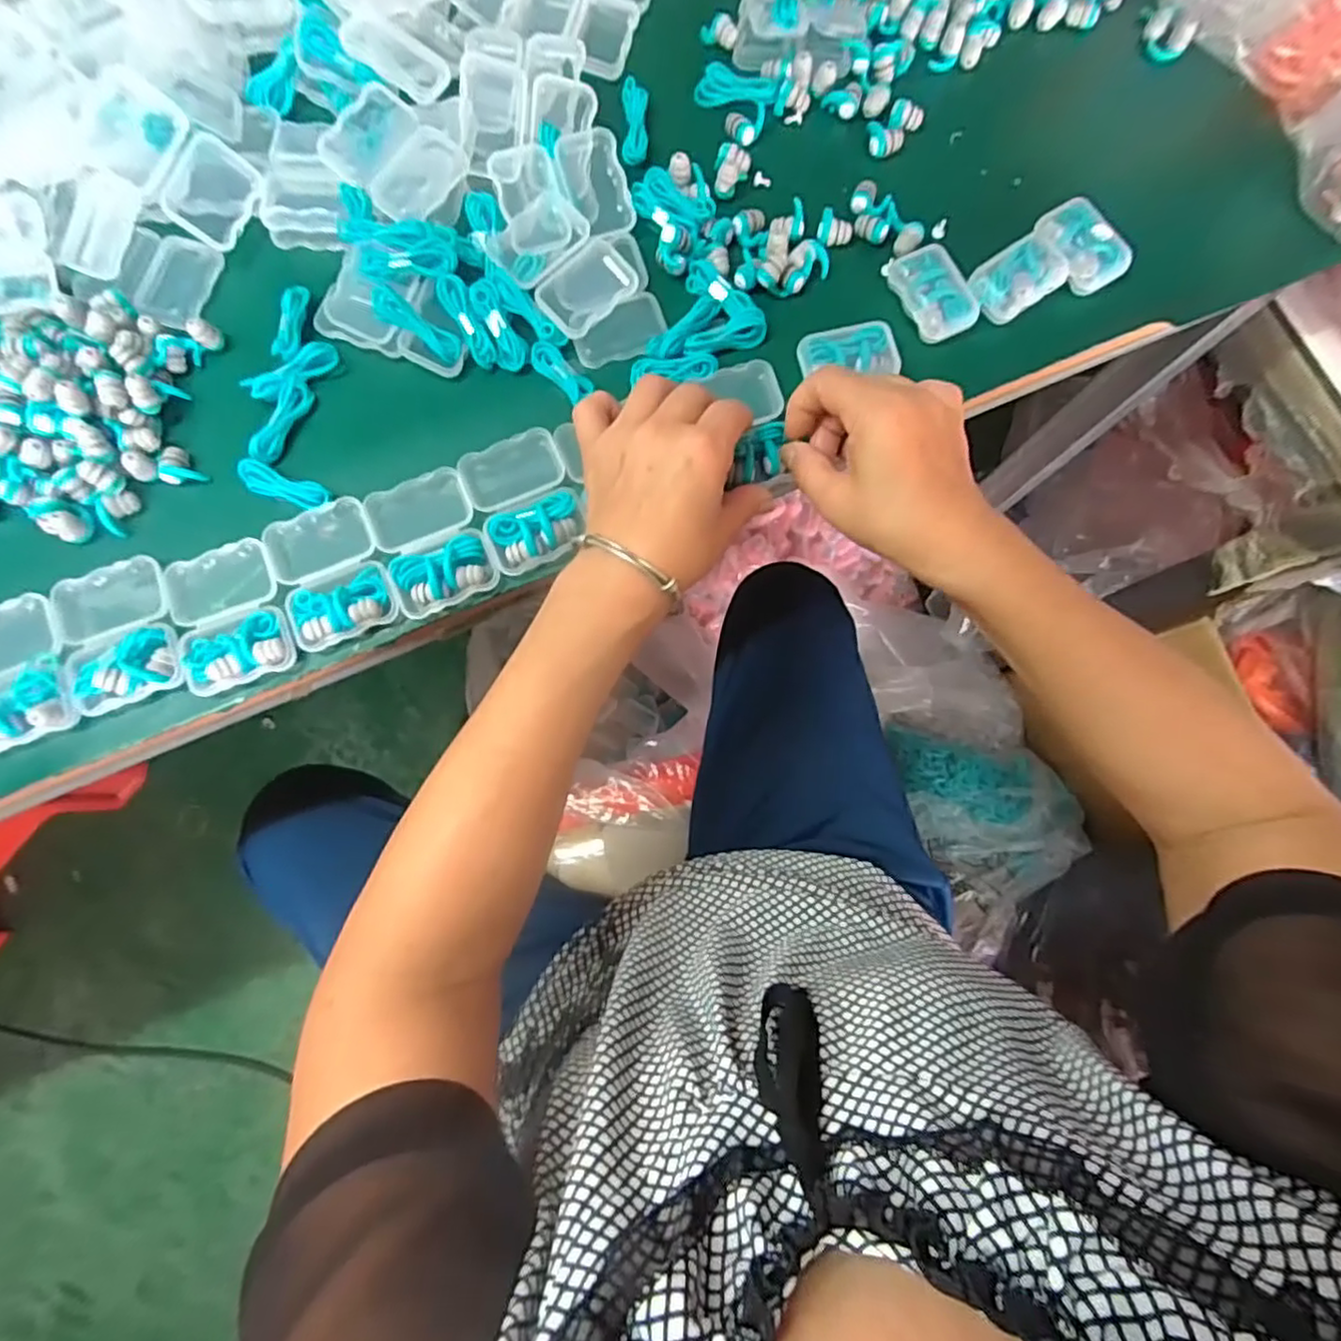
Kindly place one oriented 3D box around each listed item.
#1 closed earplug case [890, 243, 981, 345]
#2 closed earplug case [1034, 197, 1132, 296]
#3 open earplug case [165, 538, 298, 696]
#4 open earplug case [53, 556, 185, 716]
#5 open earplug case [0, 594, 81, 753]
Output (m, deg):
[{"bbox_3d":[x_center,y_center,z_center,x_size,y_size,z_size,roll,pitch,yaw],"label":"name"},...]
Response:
[{"bbox_3d":[0.158,-0.225,0.391,0.035,0.013,0.056,-22,81,-5],"label":"closed earplug case"},{"bbox_3d":[0.251,-0.259,0.397,0.037,0.018,0.056,-30,82,-6],"label":"closed earplug case"},{"bbox_3d":[-0.235,-0.030,0.348,0.056,0.022,0.074,-21,81,-5],"label":"open earplug case"},{"bbox_3d":[-0.291,-0.019,0.342,0.055,0.021,0.073,-23,81,-5],"label":"open earplug case"},{"bbox_3d":[-0.344,0.002,0.338,0.058,0.019,0.074,-23,81,-5],"label":"open earplug case"}]

